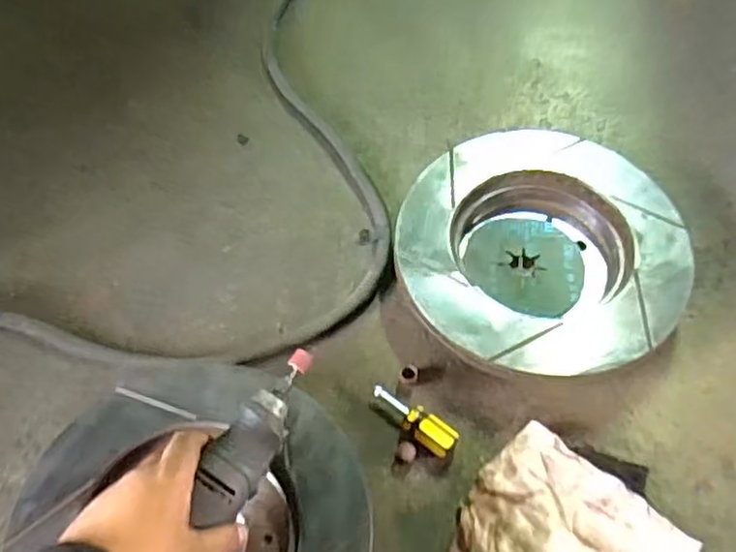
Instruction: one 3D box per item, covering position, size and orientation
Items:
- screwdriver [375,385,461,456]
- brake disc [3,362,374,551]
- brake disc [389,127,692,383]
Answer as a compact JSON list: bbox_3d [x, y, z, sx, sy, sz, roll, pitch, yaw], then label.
[{"bbox_3d":[0.036,0.118,0.546,0.076,0.022,0.025,32,64,18],"label":"screwdriver"},{"bbox_3d":[-0.119,0.182,0.493,0.226,0.054,0.258,-29,62,-15],"label":"brake disc"},{"bbox_3d":[0.157,-0.027,0.618,0.244,0.049,0.258,0,59,1],"label":"brake disc"}]

